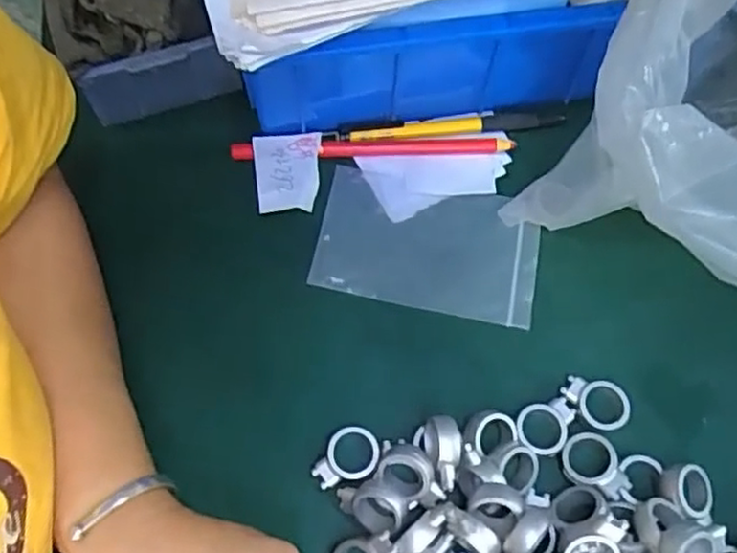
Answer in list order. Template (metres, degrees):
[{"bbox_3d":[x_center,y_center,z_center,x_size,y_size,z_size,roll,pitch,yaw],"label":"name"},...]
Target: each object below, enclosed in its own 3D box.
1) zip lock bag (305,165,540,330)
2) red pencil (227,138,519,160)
[{"bbox_3d":[0.034,-0.018,0.390,0.124,0.005,0.077,11,67,4],"label":"zip lock bag"},{"bbox_3d":[0.002,-0.077,0.413,0.168,0.009,0.010,-2,67,-1],"label":"red pencil"}]

